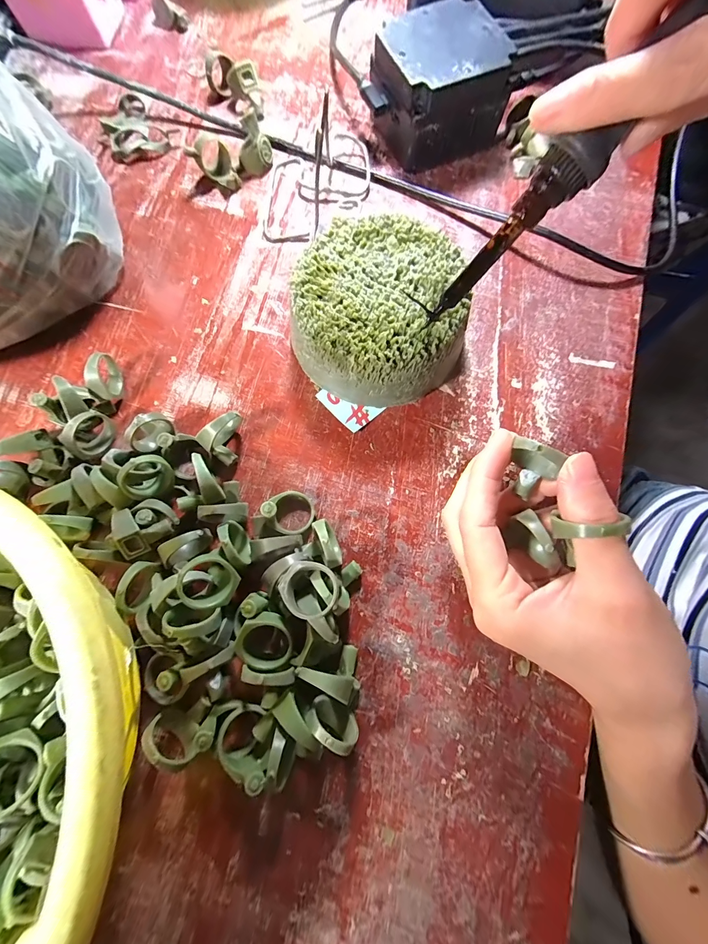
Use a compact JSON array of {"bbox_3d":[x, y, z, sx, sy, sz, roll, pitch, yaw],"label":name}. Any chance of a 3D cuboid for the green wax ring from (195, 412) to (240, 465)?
[{"bbox_3d":[-0.074,-0.020,0.196,0.018,0.025,0.027,43,81,8],"label":"green wax ring"}]

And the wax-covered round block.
[{"bbox_3d":[0.017,-0.096,0.201,0.098,0.046,0.103,0,78,0],"label":"wax-covered round block"}]

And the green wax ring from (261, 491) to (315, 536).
[{"bbox_3d":[-0.036,0.022,0.185,0.025,0.025,0.024,0,78,0],"label":"green wax ring"}]

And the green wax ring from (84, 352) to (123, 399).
[{"bbox_3d":[-0.154,-0.058,0.206,0.010,0.025,0.027,-4,78,-1],"label":"green wax ring"}]

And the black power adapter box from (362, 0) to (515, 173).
[{"bbox_3d":[0.059,-0.276,0.241,0.090,0.050,0.077,-24,79,-5],"label":"black power adapter box"}]

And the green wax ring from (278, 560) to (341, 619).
[{"bbox_3d":[-0.022,0.057,0.160,0.029,0.010,0.025,24,79,5],"label":"green wax ring"}]

